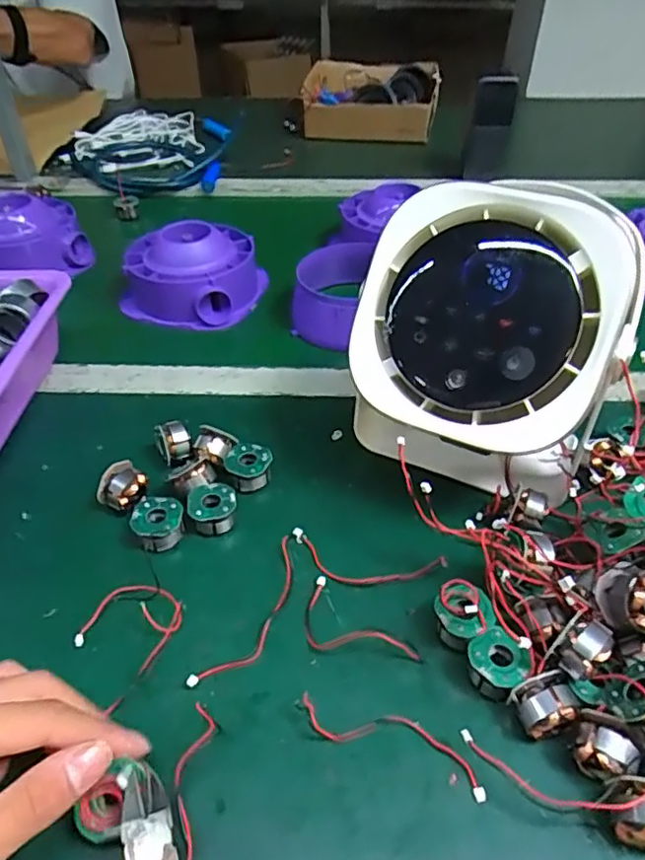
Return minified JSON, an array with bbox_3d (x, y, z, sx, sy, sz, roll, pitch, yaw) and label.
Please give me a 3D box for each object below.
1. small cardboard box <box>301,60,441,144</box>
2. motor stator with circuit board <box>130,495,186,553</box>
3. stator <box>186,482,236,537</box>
[{"bbox_3d":[0.081,-0.551,1.001,0.218,0.082,0.230,4,43,5],"label":"small cardboard box"},{"bbox_3d":[-0.106,0.061,0.393,0.032,0.023,0.029,-14,42,-16],"label":"motor stator with circuit board"},{"bbox_3d":[-0.073,0.053,0.405,0.030,0.023,0.028,-6,40,-7],"label":"stator"}]

